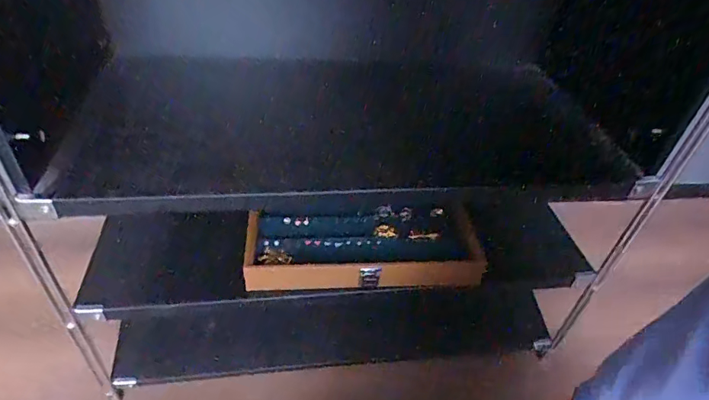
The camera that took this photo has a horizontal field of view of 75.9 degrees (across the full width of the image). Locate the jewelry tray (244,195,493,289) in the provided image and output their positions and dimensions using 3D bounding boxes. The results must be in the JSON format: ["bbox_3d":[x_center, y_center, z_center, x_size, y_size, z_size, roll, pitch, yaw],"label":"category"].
[{"bbox_3d":[0.023,0.069,0.715,0.371,0.095,0.127,-1,42,-6],"label":"jewelry tray"}]

